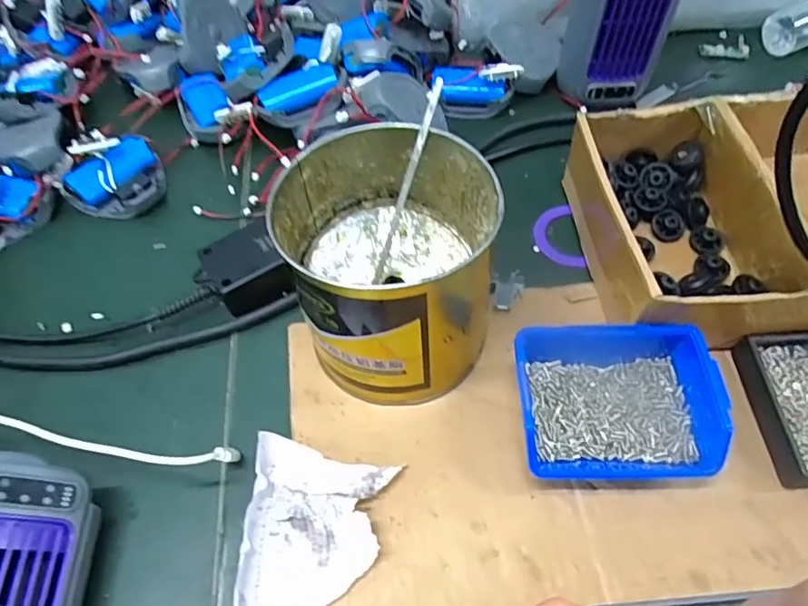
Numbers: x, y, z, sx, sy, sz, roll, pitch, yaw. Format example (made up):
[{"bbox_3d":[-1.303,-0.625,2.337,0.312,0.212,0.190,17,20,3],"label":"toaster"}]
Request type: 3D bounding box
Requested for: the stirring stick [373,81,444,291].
[{"bbox_3d":[0.002,-0.070,0.330,0.007,0.006,0.122,21,101,15],"label":"stirring stick"}]

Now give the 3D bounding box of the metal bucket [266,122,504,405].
[{"bbox_3d":[-0.008,-0.019,0.343,0.122,0.120,0.125,-1,57,1],"label":"metal bucket"}]

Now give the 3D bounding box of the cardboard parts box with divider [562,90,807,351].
[{"bbox_3d":[0.236,-0.063,0.385,0.207,0.067,0.177,-6,57,-2],"label":"cardboard parts box with divider"}]

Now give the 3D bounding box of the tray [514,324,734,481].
[{"bbox_3d":[0.121,0.056,0.333,0.109,0.047,0.089,1,57,3],"label":"tray"}]

